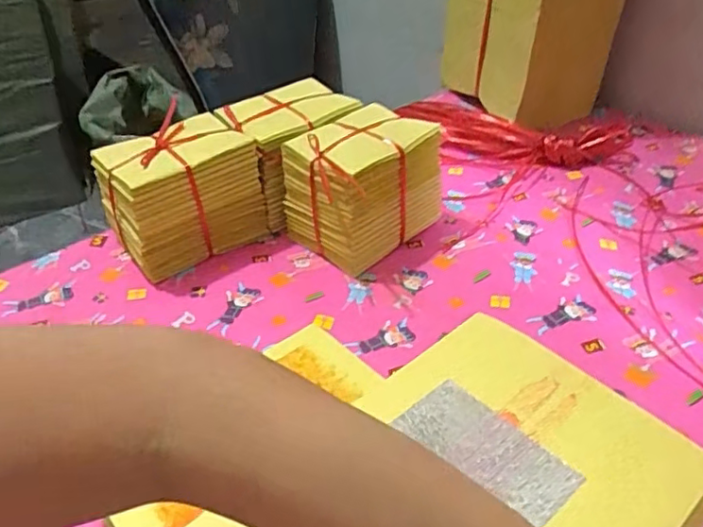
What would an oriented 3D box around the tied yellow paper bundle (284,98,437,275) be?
[{"bbox_3d":[0.013,-0.096,0.758,0.130,0.140,0.160,31,49,34],"label":"tied yellow paper bundle"}]

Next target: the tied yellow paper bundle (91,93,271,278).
[{"bbox_3d":[-0.207,-0.084,0.745,0.164,0.136,0.110,-27,45,-28],"label":"tied yellow paper bundle"}]

